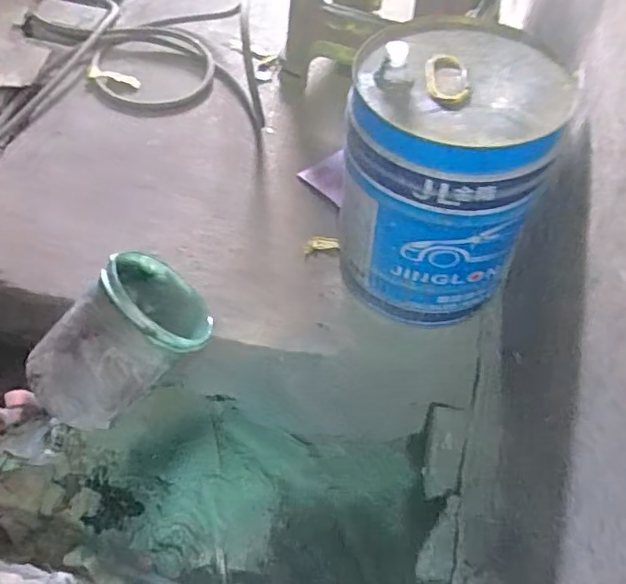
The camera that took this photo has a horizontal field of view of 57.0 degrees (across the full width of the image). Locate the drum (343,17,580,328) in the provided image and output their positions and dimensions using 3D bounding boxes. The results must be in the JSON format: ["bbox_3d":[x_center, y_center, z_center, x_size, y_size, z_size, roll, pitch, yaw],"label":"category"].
[{"bbox_3d":[0.170,-0.147,0.816,0.251,0.355,0.259,9,53,5],"label":"drum"}]

